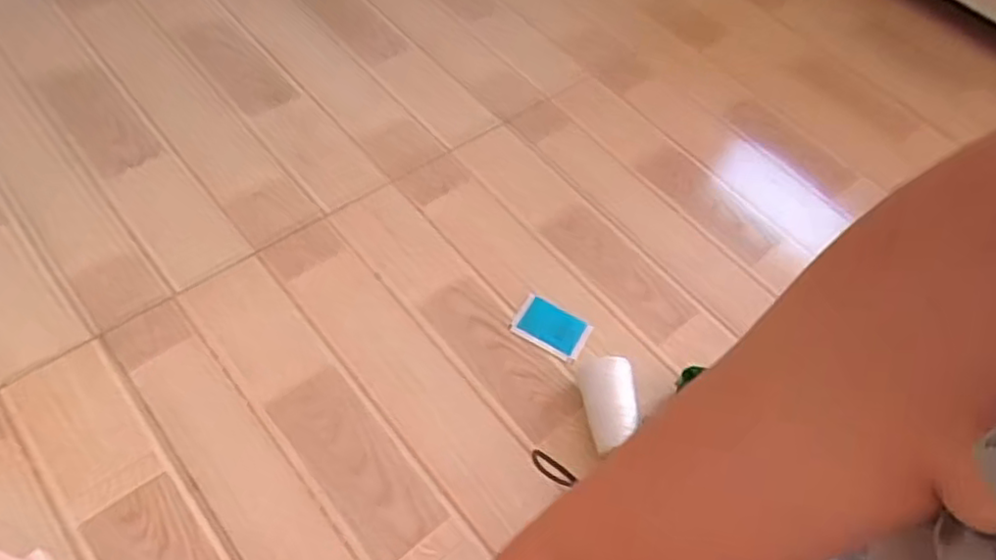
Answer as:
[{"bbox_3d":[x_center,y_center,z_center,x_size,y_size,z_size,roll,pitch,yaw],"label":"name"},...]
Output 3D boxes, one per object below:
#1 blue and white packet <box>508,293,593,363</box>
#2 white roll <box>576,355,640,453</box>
[{"bbox_3d":[0.063,0.054,0.789,0.086,0.012,0.061,27,60,12],"label":"blue and white packet"},{"bbox_3d":[0.121,0.128,0.719,0.053,0.055,0.095,-7,58,-12],"label":"white roll"}]

